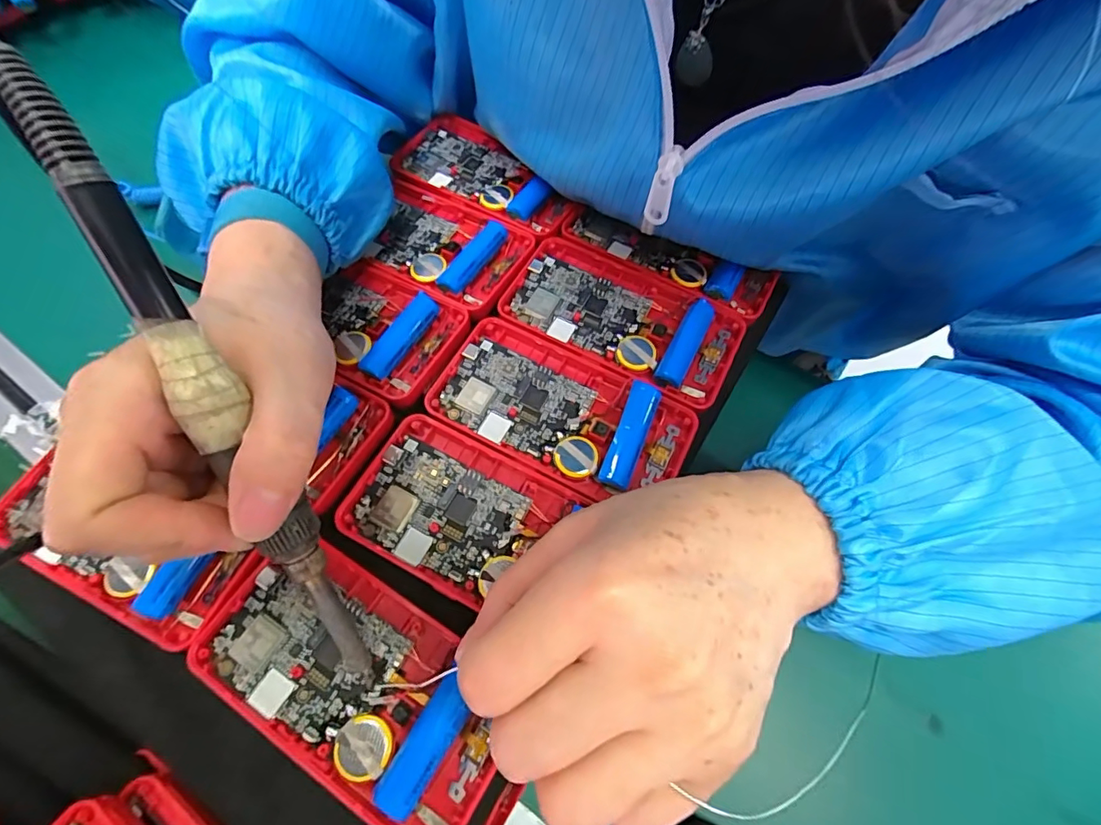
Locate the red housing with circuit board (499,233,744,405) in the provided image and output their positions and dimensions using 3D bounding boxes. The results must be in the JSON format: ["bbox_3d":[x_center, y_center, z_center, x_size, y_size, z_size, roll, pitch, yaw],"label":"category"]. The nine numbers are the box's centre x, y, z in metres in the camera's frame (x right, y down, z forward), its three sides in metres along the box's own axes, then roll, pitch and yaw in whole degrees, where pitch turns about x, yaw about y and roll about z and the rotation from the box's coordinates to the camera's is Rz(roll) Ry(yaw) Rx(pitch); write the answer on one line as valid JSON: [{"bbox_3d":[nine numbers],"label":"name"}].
[{"bbox_3d":[0.037,-0.050,0.266,0.120,0.013,0.063,28,69,10],"label":"red housing with circuit board"}]

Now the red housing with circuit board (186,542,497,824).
[{"bbox_3d":[-0.073,0.100,0.188,0.119,0.010,0.061,28,68,14],"label":"red housing with circuit board"}]

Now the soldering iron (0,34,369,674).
[{"bbox_3d":[-0.103,-0.001,0.155,0.020,0.020,0.205,-23,108,-10],"label":"soldering iron"}]

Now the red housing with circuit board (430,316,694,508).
[{"bbox_3d":[0.004,0.000,0.241,0.119,0.014,0.061,25,68,9],"label":"red housing with circuit board"}]

